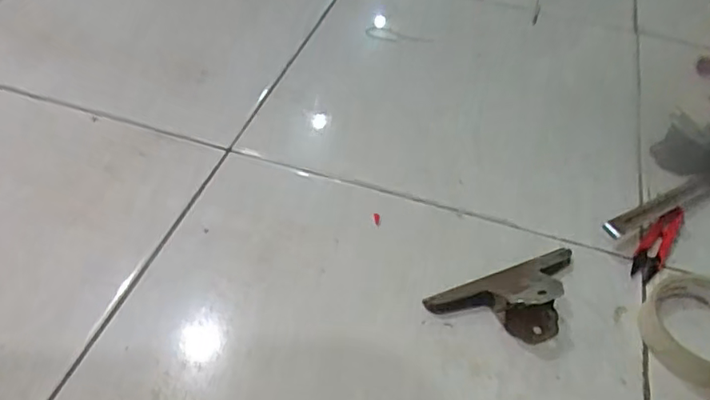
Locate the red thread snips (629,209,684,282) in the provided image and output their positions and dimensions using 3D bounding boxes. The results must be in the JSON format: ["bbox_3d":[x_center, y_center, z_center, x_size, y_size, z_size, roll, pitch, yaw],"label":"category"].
[{"bbox_3d":[0.271,0.037,0.516,0.025,0.007,0.085,31,66,23],"label":"red thread snips"}]

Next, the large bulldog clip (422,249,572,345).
[{"bbox_3d":[0.130,0.075,0.454,0.135,0.034,0.066,-14,50,-16],"label":"large bulldog clip"}]

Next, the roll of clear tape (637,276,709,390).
[{"bbox_3d":[0.272,0.097,0.447,0.094,0.027,0.085,-28,55,-26],"label":"roll of clear tape"}]

